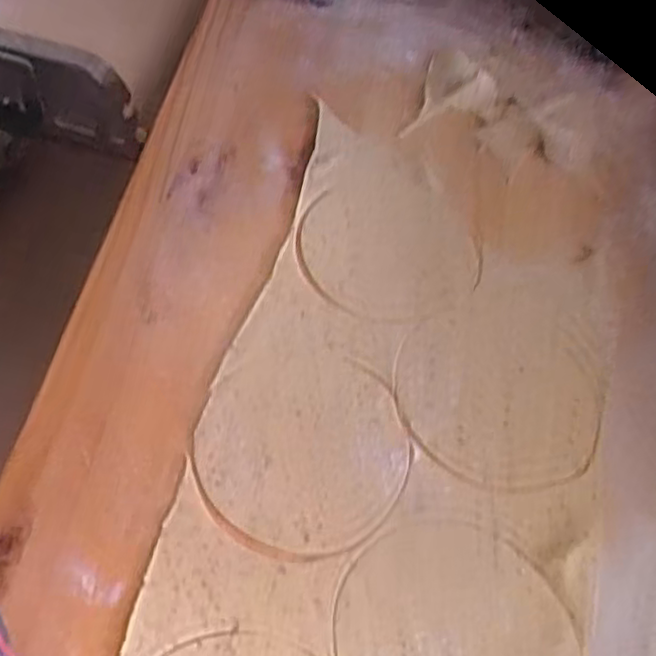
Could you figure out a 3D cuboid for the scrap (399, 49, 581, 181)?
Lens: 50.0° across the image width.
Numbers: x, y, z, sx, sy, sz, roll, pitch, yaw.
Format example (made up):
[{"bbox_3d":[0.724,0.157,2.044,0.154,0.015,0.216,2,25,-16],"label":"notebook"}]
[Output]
[{"bbox_3d":[0.150,-0.191,0.625,0.152,0.017,0.105,24,59,10],"label":"scrap"}]

